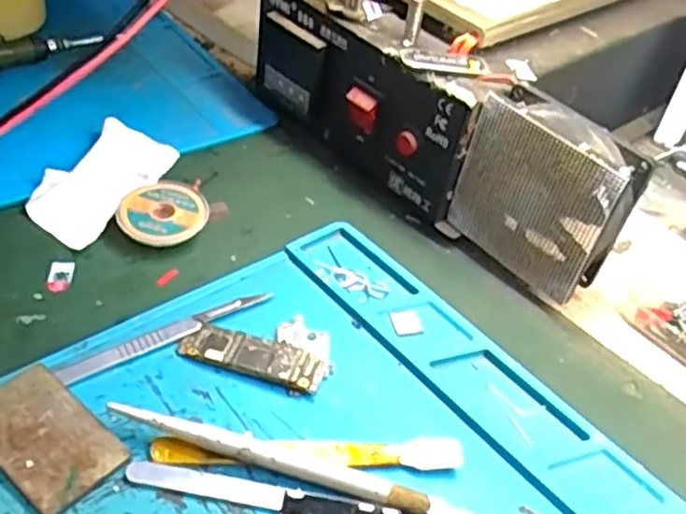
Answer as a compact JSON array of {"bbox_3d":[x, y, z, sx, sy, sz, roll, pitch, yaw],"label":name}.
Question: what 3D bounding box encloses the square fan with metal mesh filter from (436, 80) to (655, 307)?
[{"bbox_3d":[0.096,-0.027,0.359,0.080,0.087,0.029,36,49,28],"label":"square fan with metal mesh filter"}]

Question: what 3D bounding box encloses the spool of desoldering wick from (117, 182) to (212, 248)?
[{"bbox_3d":[-0.091,-0.021,0.372,0.038,0.014,0.042,33,48,26],"label":"spool of desoldering wick"}]

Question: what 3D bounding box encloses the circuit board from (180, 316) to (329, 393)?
[{"bbox_3d":[-0.036,0.038,0.322,0.063,0.007,0.036,15,43,7],"label":"circuit board"}]

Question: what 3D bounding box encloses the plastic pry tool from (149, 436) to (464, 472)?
[{"bbox_3d":[-0.013,0.076,0.285,0.121,0.006,0.014,3,42,-5],"label":"plastic pry tool"}]

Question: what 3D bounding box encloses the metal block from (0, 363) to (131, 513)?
[{"bbox_3d":[-0.113,0.069,0.275,0.059,0.006,0.037,34,48,26],"label":"metal block"}]

